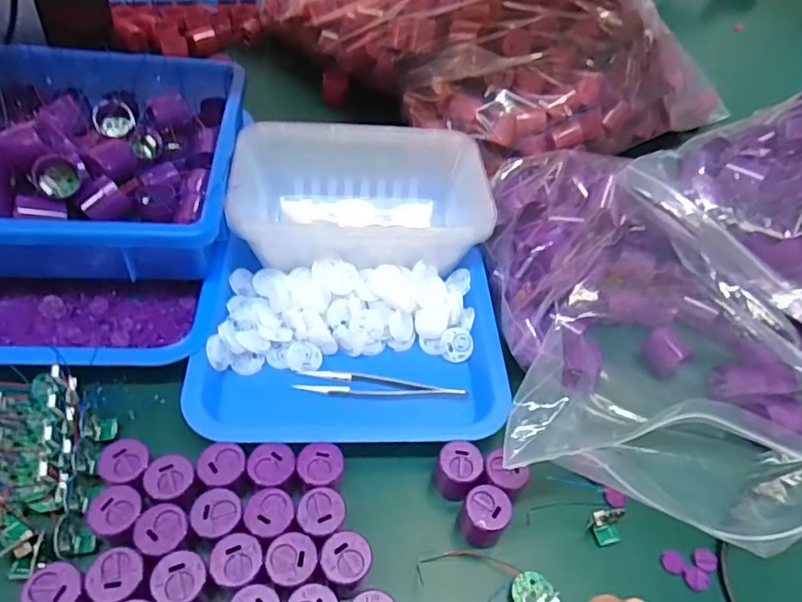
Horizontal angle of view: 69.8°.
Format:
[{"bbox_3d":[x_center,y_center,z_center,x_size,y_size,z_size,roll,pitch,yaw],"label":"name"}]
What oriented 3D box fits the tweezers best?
[{"bbox_3d":[-0.014,0.064,0.423,0.123,0.009,0.021,6,49,-2],"label":"tweezers"}]

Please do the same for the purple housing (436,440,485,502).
[{"bbox_3d":[0.039,0.111,0.378,0.030,0.029,0.030,4,49,-4],"label":"purple housing"}]

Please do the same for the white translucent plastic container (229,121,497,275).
[{"bbox_3d":[-0.038,-0.087,0.508,0.216,0.074,0.131,3,50,-5],"label":"white translucent plastic container"}]

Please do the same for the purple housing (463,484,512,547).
[{"bbox_3d":[0.052,0.134,0.361,0.026,0.031,0.029,19,50,9],"label":"purple housing"}]

